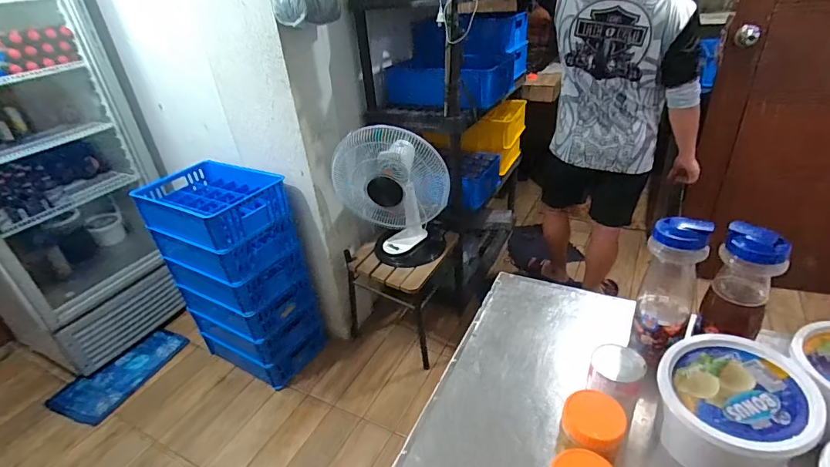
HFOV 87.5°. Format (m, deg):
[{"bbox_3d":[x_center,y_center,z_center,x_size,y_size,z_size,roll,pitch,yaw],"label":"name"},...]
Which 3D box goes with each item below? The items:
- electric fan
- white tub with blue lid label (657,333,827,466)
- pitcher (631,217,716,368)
[{"bbox_3d":[-0.086,-0.125,1.675,0.401,0.542,0.257,-9,32,-5],"label":"electric fan"},{"bbox_3d":[0.423,0.241,0.590,0.159,0.116,0.164,-4,32,3],"label":"white tub with blue lid label"},{"bbox_3d":[0.409,0.090,0.699,0.081,0.239,0.093,15,37,30],"label":"pitcher"}]

